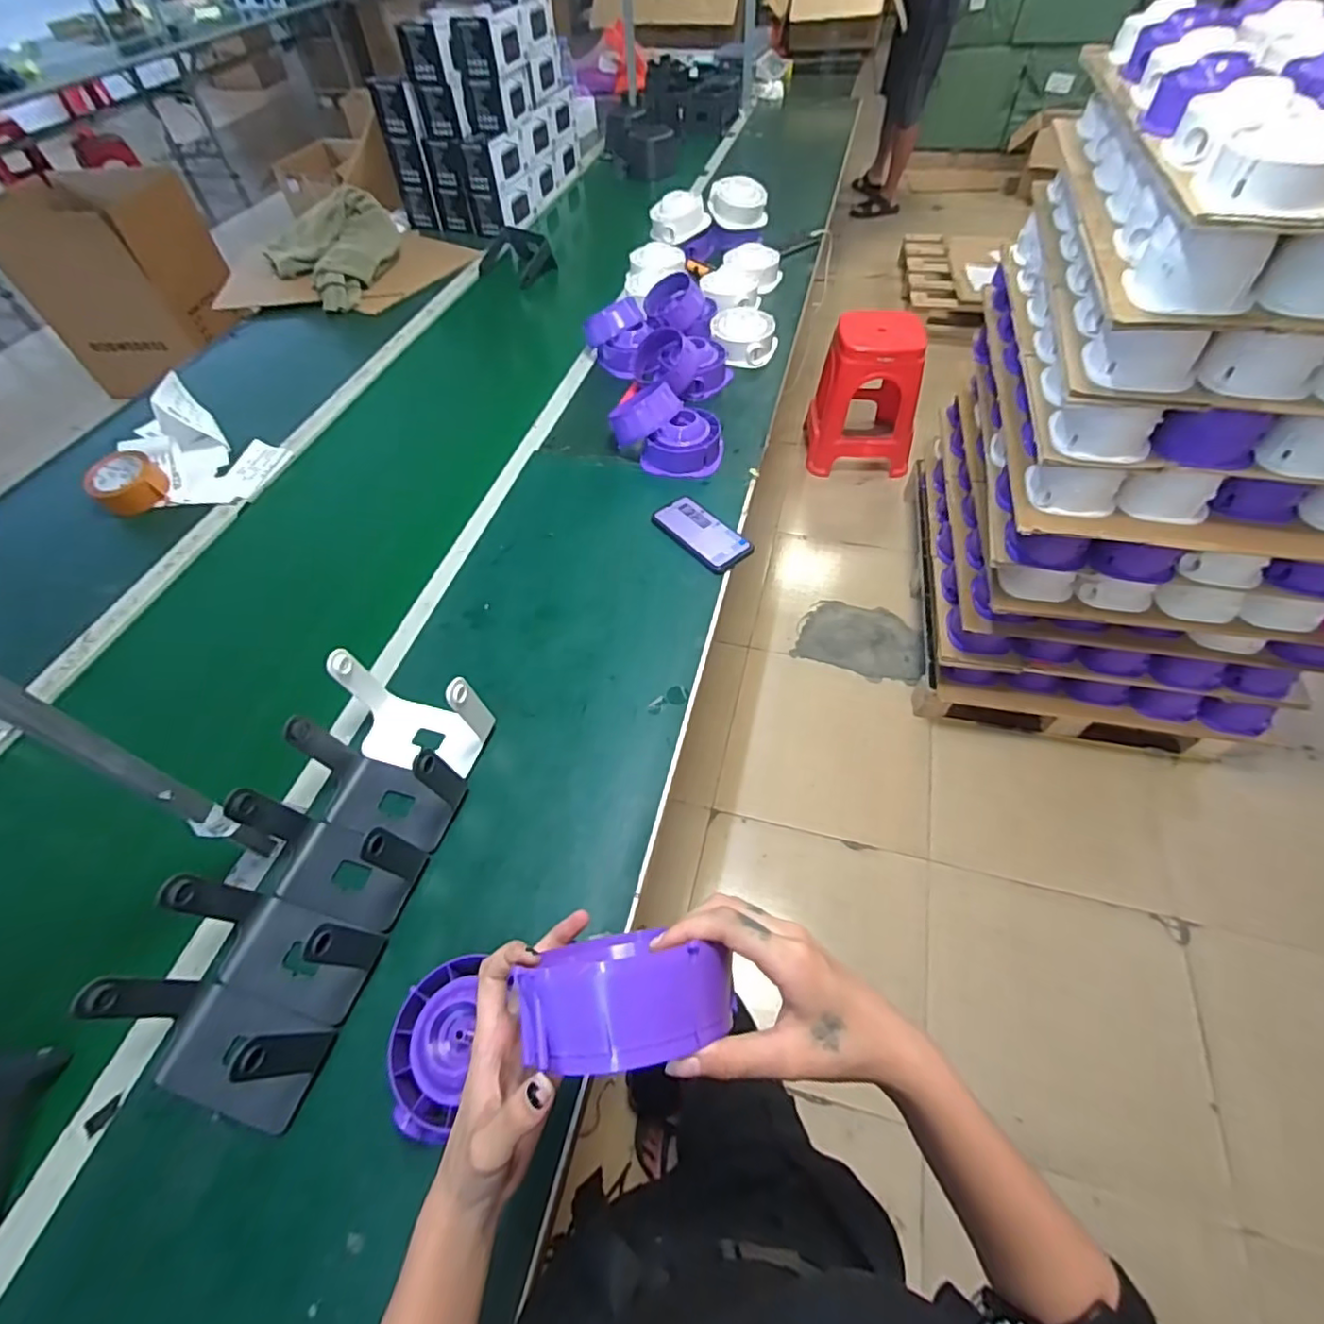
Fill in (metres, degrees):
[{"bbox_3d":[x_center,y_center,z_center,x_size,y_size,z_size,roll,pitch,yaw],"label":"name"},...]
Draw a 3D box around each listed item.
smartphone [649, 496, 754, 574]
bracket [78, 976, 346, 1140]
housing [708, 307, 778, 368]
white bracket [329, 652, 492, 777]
[{"bbox_3d":[0.059,-0.200,0.924,0.082,0.008,0.165,-34,58,-18],"label":"smartphone"},{"bbox_3d":[-0.392,0.329,0.509,0.155,0.119,0.086,11,56,13],"label":"bracket"},{"bbox_3d":[0.166,-0.649,1.224,0.133,0.080,0.125,3,55,8],"label":"housing"},{"bbox_3d":[-0.296,0.060,0.694,0.169,0.124,0.088,16,57,16],"label":"white bracket"}]

